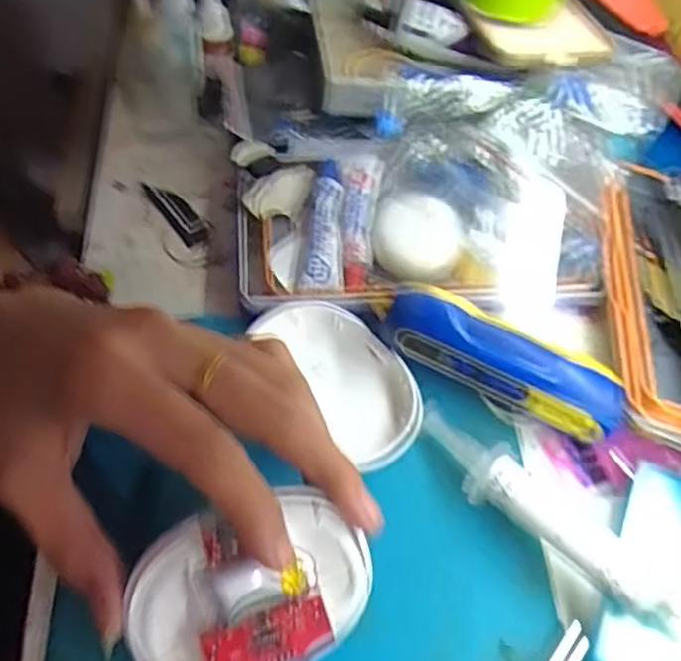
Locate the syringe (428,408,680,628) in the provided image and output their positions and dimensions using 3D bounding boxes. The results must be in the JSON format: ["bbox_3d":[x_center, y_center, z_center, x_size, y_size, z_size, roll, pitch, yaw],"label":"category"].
[{"bbox_3d":[0.080,0.073,0.274,0.122,0.021,0.025,40,64,19],"label":"syringe"}]

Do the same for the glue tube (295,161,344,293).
[{"bbox_3d":[-0.010,-0.057,0.357,0.022,0.013,0.083,3,58,-2],"label":"glue tube"}]

